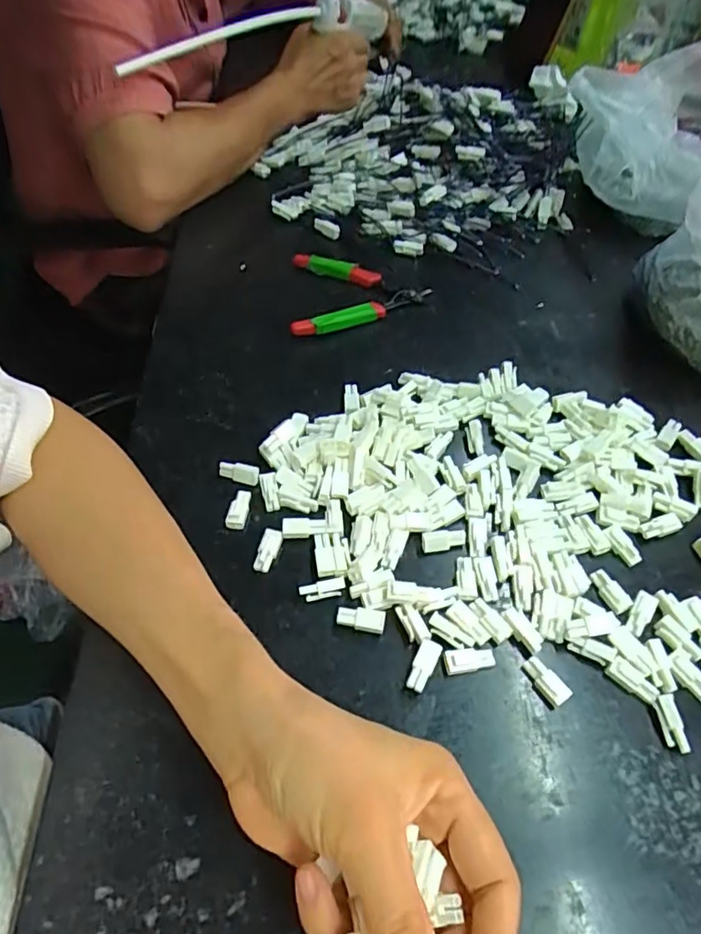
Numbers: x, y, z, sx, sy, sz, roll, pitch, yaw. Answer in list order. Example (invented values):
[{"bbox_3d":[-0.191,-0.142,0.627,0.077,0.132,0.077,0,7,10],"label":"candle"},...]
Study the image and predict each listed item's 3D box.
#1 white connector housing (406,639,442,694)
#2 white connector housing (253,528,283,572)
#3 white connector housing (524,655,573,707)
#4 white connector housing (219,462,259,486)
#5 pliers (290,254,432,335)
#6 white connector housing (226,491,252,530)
[{"bbox_3d":[0.037,0.101,0.291,0.010,0.010,0.026,23,56,16],"label":"white connector housing"},{"bbox_3d":[-0.047,0.048,0.332,0.010,0.009,0.025,12,54,8],"label":"white connector housing"},{"bbox_3d":[0.099,0.108,0.290,0.012,0.007,0.025,-29,58,-20],"label":"white connector housing"},{"bbox_3d":[-0.071,0.004,0.365,0.027,0.008,0.011,15,54,10],"label":"white connector housing"},{"bbox_3d":[0.008,-0.142,0.466,0.107,0.013,0.092,-1,53,-1],"label":"pliers"},{"bbox_3d":[-0.067,0.025,0.349,0.009,0.009,0.026,10,53,7],"label":"white connector housing"}]

